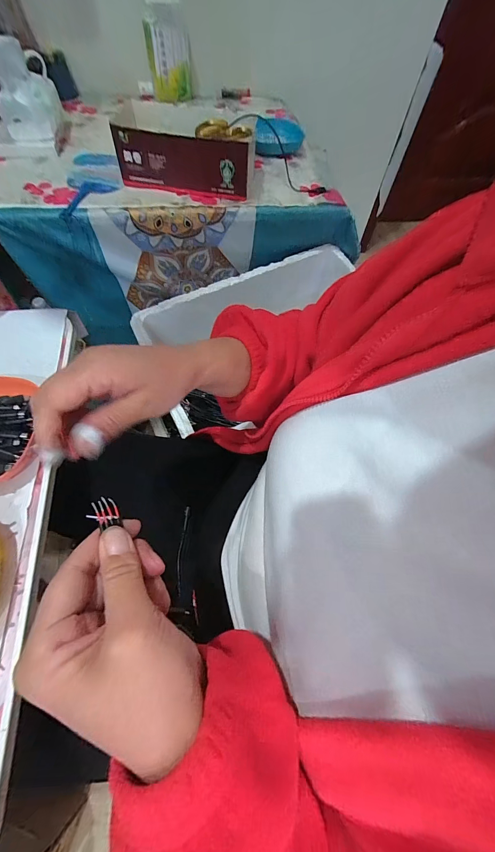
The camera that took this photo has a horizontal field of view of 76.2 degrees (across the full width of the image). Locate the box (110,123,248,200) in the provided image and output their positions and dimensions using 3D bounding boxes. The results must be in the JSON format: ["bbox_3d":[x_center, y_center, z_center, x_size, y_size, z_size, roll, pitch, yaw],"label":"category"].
[{"bbox_3d":[-0.125,-0.492,0.591,0.243,0.094,0.039,6,61,-1],"label":"box"}]

